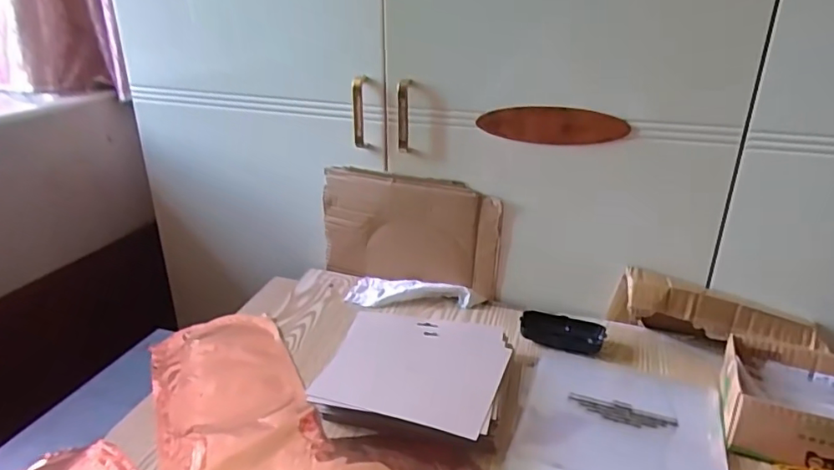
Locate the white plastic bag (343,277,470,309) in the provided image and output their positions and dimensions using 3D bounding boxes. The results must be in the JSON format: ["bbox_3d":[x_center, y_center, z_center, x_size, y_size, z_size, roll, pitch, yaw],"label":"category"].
[{"bbox_3d":[-0.012,0.086,0.839,0.177,0.025,0.069,5,23,9],"label":"white plastic bag"}]

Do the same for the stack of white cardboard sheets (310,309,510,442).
[{"bbox_3d":[-0.001,0.161,0.646,0.198,0.043,0.193,8,24,14],"label":"stack of white cardboard sheets"}]

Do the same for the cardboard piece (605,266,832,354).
[{"bbox_3d":[0.387,0.107,0.733,0.245,0.084,0.067,6,24,11],"label":"cardboard piece"}]

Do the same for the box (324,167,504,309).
[{"bbox_3d":[-0.010,0.000,0.842,0.270,0.176,0.034,12,25,22],"label":"box"}]

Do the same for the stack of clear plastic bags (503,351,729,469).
[{"bbox_3d":[0.217,0.203,0.600,0.201,0.012,0.228,10,24,19],"label":"stack of clear plastic bags"}]

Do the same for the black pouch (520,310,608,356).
[{"bbox_3d":[0.194,0.129,0.745,0.107,0.023,0.048,7,24,14],"label":"black pouch"}]

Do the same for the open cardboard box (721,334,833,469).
[{"bbox_3d":[0.419,0.183,0.580,0.185,0.067,0.143,9,24,16],"label":"open cardboard box"}]

